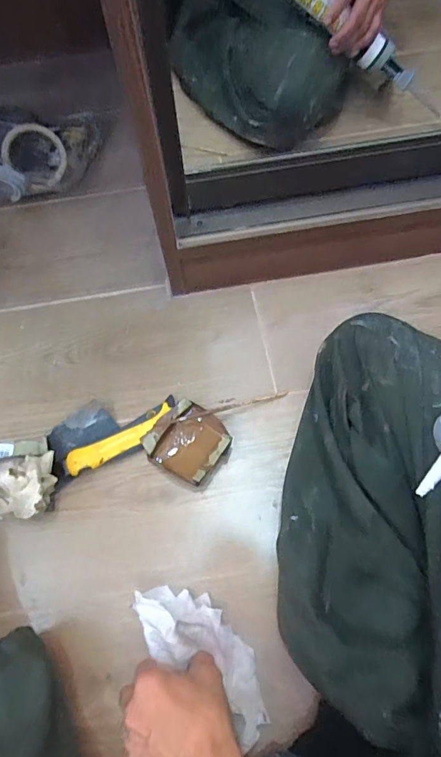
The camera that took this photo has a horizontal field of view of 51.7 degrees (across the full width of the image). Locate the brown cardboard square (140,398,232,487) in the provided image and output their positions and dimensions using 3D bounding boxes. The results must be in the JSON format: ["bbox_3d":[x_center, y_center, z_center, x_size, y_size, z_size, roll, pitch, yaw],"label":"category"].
[{"bbox_3d":[-0.038,0.078,0.559,0.094,0.034,0.083,28,70,13],"label":"brown cardboard square"}]

